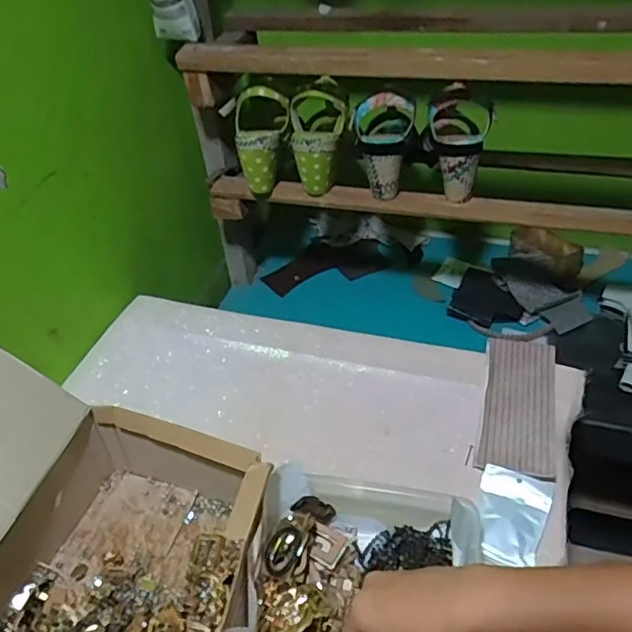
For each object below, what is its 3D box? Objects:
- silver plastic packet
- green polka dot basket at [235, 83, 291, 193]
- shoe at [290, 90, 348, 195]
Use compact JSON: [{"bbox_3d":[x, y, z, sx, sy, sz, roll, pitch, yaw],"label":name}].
[{"bbox_3d":[0.191,0.196,0.577,0.067,0.015,0.099,13,44,19],"label":"silver plastic packet"},{"bbox_3d":[-0.075,-0.249,0.835,0.077,0.134,0.078,-3,42,2],"label":"green polka dot basket"},{"bbox_3d":[0.004,-0.244,0.820,0.074,0.126,0.080,-2,42,3],"label":"shoe"}]

